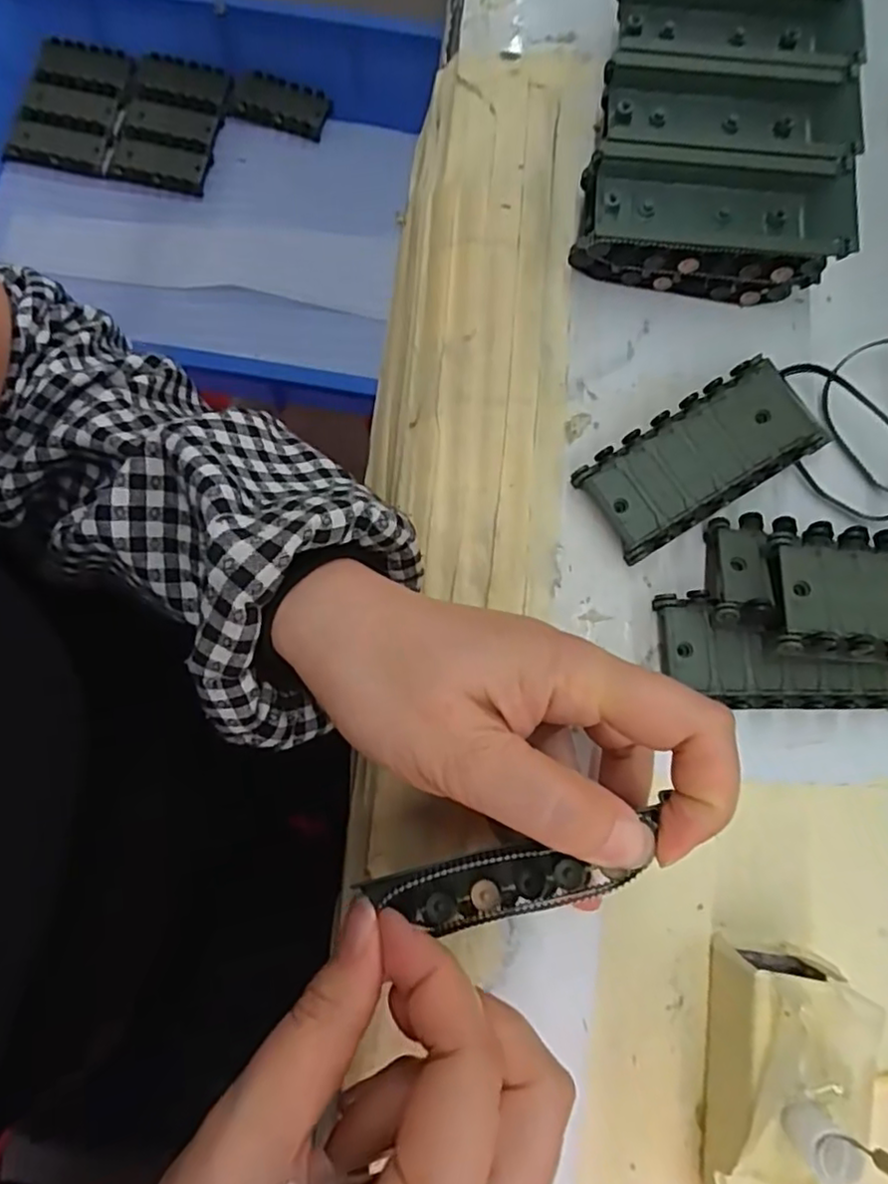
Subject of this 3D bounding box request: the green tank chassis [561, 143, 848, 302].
[{"bbox_3d":[0.106,-0.151,0.267,0.099,0.036,0.049,6,78,1],"label":"green tank chassis"}]

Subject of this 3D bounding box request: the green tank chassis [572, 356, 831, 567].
[{"bbox_3d":[0.100,-0.053,0.256,0.087,0.017,0.044,-30,80,-7],"label":"green tank chassis"}]

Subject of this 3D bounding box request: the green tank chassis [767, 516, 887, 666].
[{"bbox_3d":[0.159,0.001,0.228,0.088,0.014,0.049,5,68,1],"label":"green tank chassis"}]

